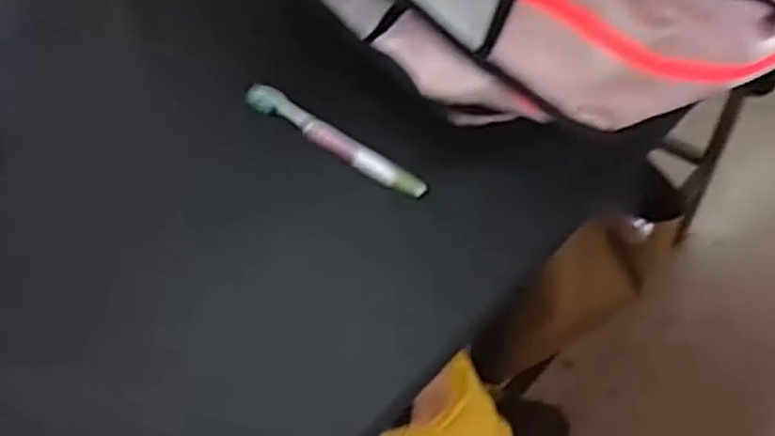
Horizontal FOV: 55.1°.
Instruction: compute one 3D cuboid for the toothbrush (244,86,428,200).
[{"bbox_3d":[-0.044,-0.065,0.607,0.181,0.015,0.025,32,51,26],"label":"toothbrush"}]

